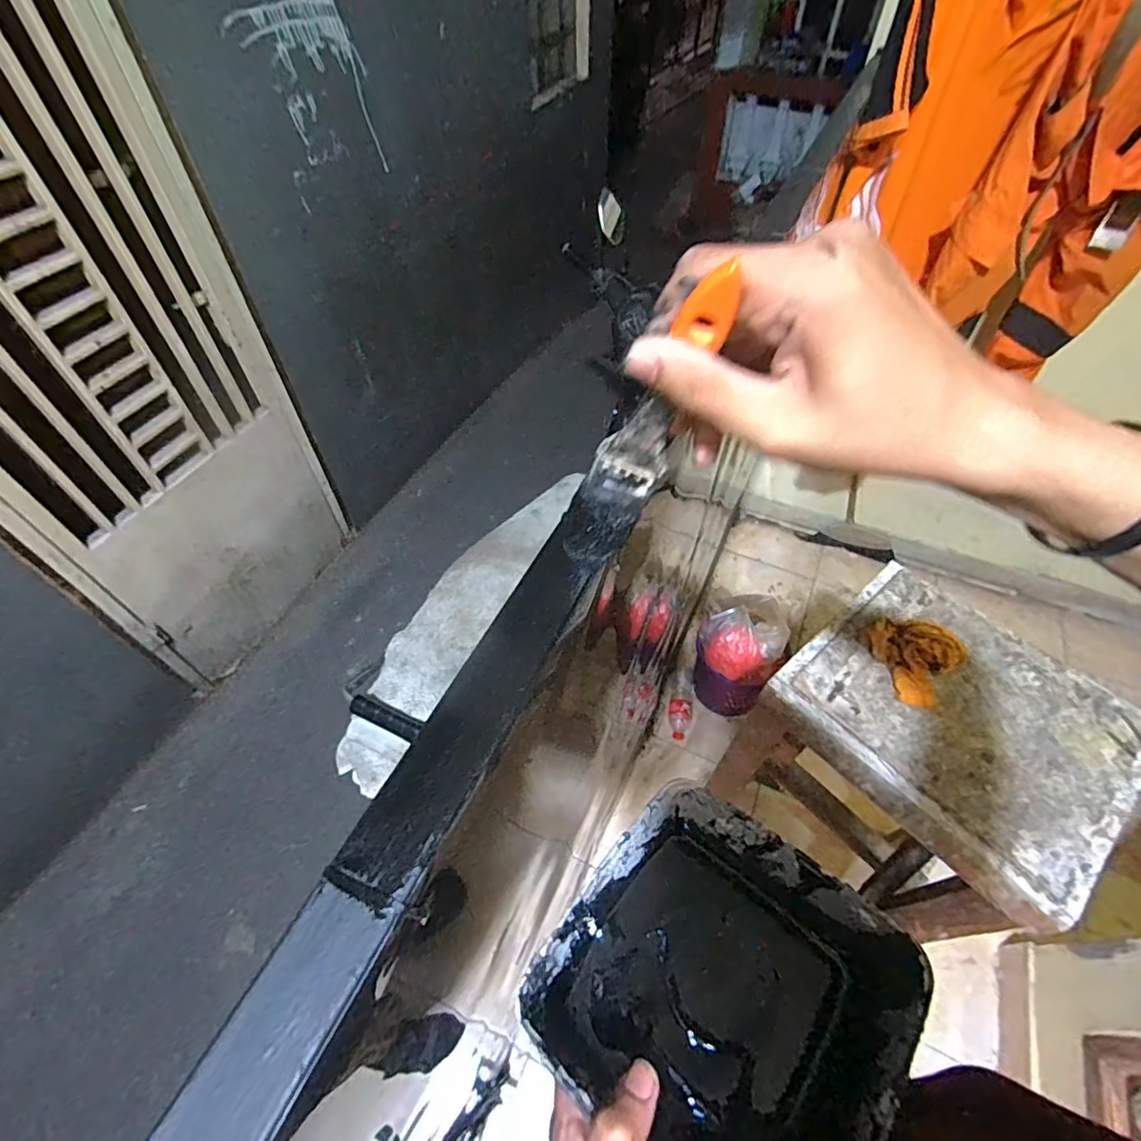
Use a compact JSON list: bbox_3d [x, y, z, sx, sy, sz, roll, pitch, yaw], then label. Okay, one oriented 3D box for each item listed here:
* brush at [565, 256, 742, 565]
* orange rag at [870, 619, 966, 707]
[{"bbox_3d":[0.031,-0.057,0.269,0.032,0.182,0.017,29,57,1],"label":"brush"},{"bbox_3d":[0.558,0.139,0.880,0.122,0.039,0.139,-8,54,-7],"label":"orange rag"}]

